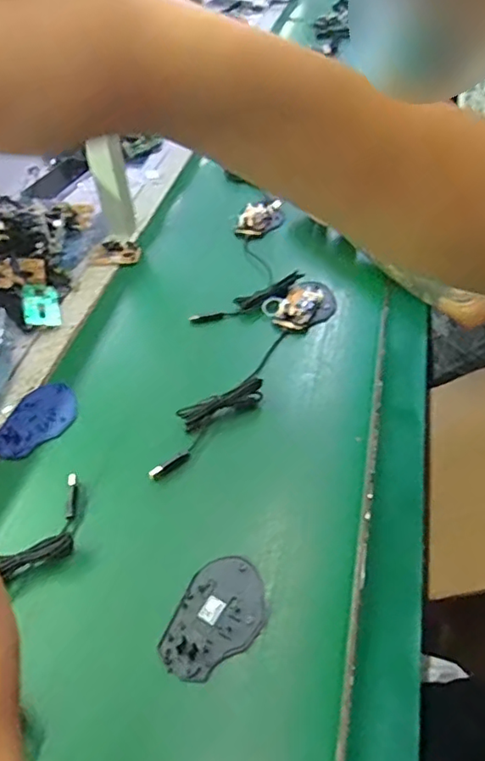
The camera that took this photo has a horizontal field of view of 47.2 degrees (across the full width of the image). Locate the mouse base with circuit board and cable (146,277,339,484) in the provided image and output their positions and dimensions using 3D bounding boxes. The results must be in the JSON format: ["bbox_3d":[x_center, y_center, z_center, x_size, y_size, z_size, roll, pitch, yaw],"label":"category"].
[{"bbox_3d":[0.009,-0.019,0.669,0.073,0.028,0.353,22,50,26],"label":"mouse base with circuit board and cable"}]

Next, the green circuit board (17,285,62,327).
[{"bbox_3d":[-0.281,-0.104,0.769,0.050,0.012,0.082,-7,46,-22],"label":"green circuit board"}]

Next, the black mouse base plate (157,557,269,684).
[{"bbox_3d":[-0.021,0.206,0.482,0.071,0.011,0.107,19,49,23],"label":"black mouse base plate"}]

